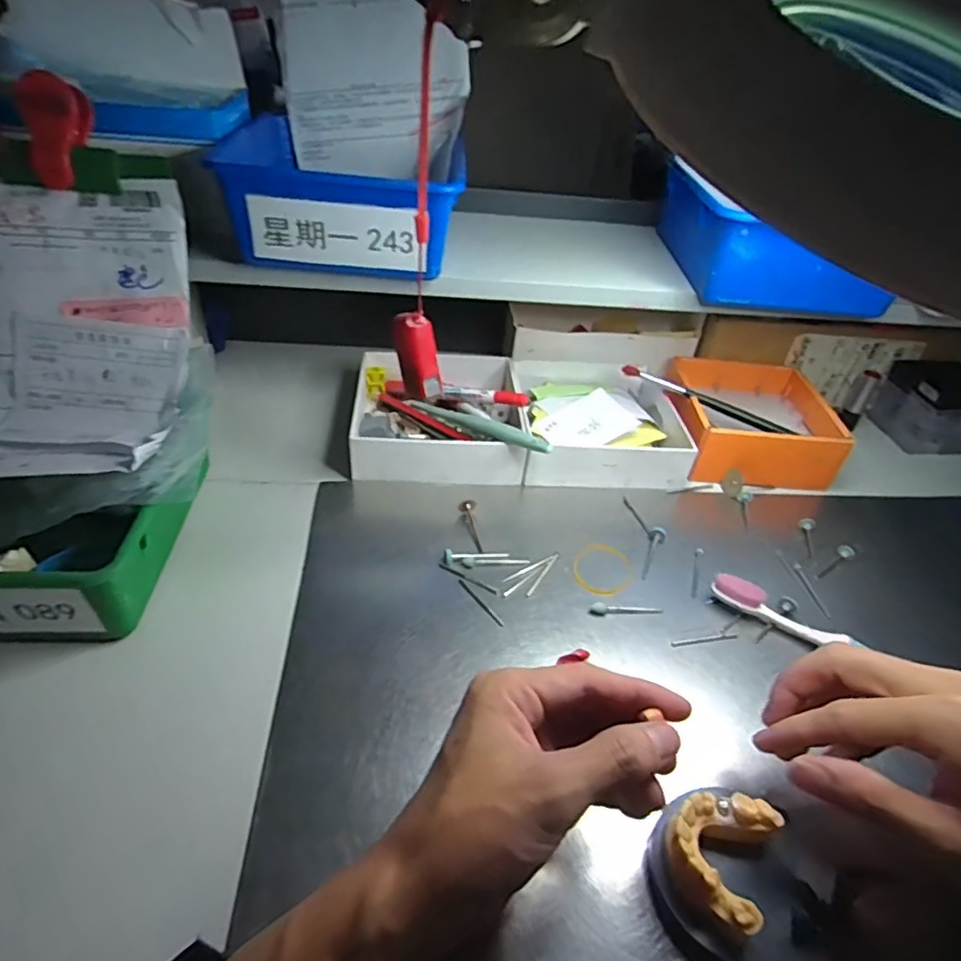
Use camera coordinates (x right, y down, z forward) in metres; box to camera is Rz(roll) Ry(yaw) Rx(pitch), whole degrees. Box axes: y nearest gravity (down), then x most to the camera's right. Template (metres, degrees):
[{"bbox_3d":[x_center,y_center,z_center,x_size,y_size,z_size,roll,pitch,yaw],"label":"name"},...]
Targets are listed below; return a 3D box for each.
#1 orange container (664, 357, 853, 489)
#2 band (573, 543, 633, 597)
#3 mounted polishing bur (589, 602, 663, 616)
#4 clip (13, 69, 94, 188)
[{"bbox_3d":[0.227,-0.054,0.526,0.130,0.043,0.126,6,40,-1],"label":"orange container"},{"bbox_3d":[0.081,0.061,0.414,0.048,0.006,0.047,3,34,-2],"label":"band"},{"bbox_3d":[0.091,0.081,0.382,0.046,0.005,0.007,3,40,-5],"label":"mounted polishing bur"},{"bbox_3d":[-0.249,-0.209,0.363,0.022,0.055,0.037,14,40,9],"label":"clip"}]

